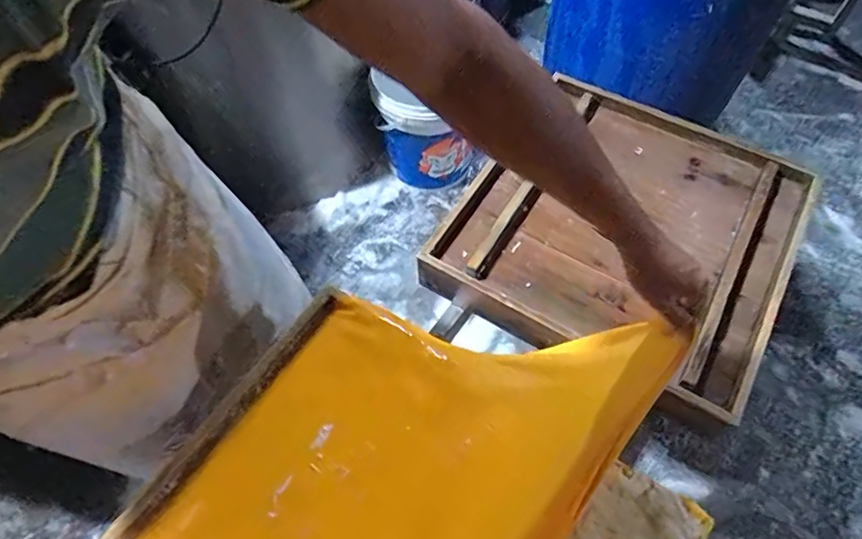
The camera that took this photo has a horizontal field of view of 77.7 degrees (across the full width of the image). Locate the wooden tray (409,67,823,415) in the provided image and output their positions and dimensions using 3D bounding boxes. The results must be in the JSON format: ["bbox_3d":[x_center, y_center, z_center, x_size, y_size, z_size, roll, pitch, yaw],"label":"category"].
[{"bbox_3d":[0.357,-0.085,0.997,0.566,0.060,0.585,29,66,18],"label":"wooden tray"}]

